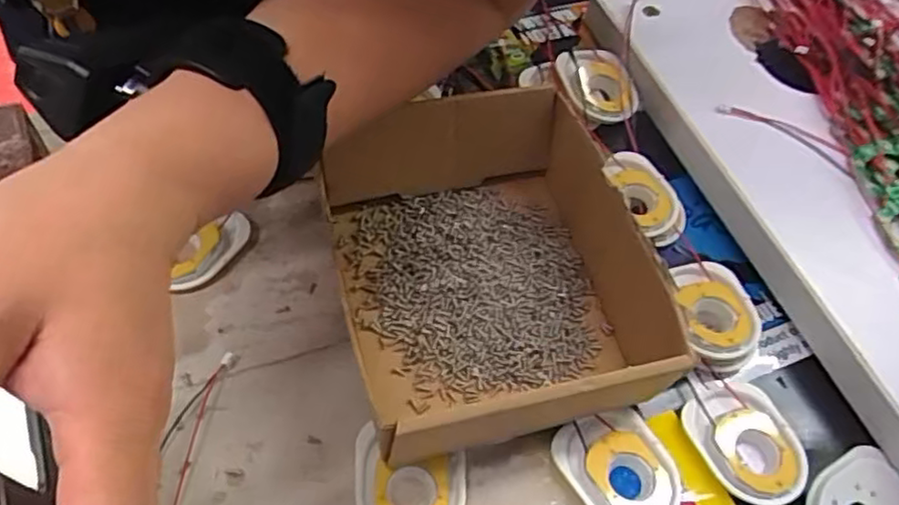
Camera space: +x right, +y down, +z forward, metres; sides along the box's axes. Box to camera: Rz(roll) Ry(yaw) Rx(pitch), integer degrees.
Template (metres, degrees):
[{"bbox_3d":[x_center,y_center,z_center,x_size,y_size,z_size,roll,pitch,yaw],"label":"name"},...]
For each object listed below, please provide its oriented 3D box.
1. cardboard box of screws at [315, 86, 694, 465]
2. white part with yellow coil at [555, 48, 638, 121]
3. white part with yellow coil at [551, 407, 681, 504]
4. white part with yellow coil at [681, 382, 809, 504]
[{"bbox_3d":[0.016,0.003,0.338,0.138,0.060,0.170,-11,62,-12],"label":"cardboard box of screws"},{"bbox_3d":[0.095,-0.107,0.431,0.042,0.014,0.058,-12,60,-15],"label":"white part with yellow coil"},{"bbox_3d":[0.078,0.098,0.306,0.046,0.010,0.055,-20,63,-19],"label":"white part with yellow coil"},{"bbox_3d":[0.143,0.090,0.323,0.045,0.012,0.060,-21,63,-19],"label":"white part with yellow coil"}]

